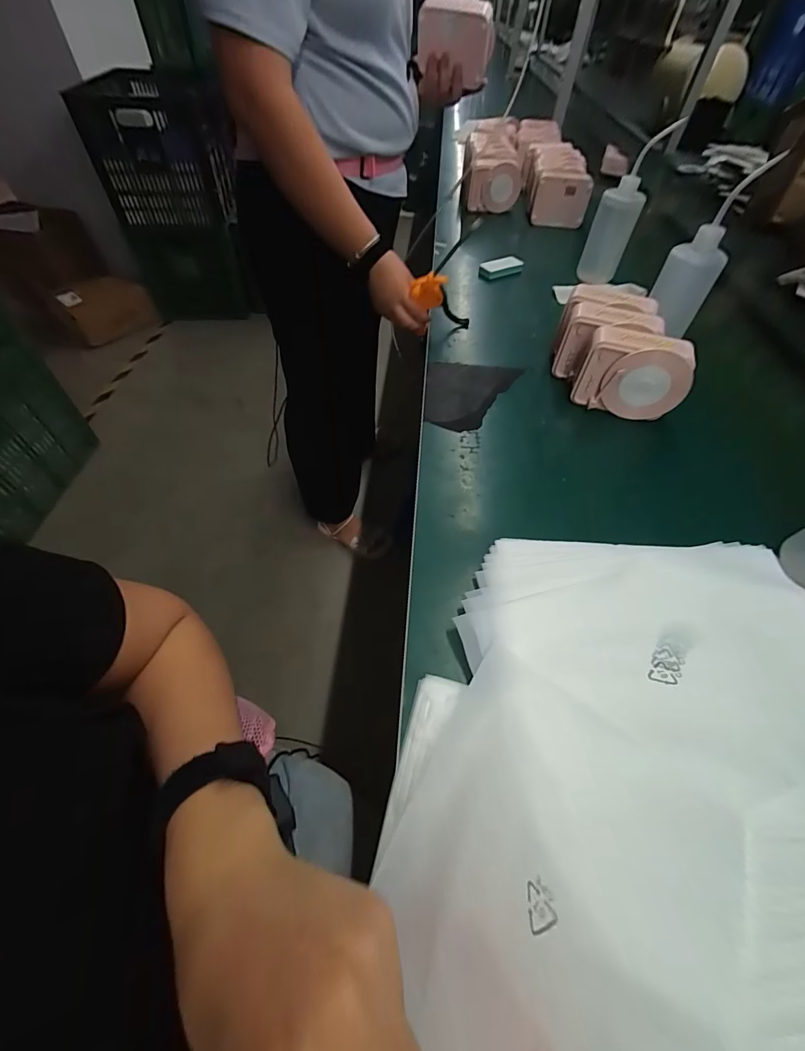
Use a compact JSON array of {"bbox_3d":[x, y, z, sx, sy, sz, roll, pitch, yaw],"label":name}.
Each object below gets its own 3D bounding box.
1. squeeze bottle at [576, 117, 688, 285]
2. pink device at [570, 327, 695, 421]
[{"bbox_3d":[0.419,-0.604,0.759,0.074,0.198,0.098,31,58,19],"label":"squeeze bottle"},{"bbox_3d":[0.311,-0.202,0.544,0.129,0.101,0.060,19,55,11],"label":"pink device"}]

